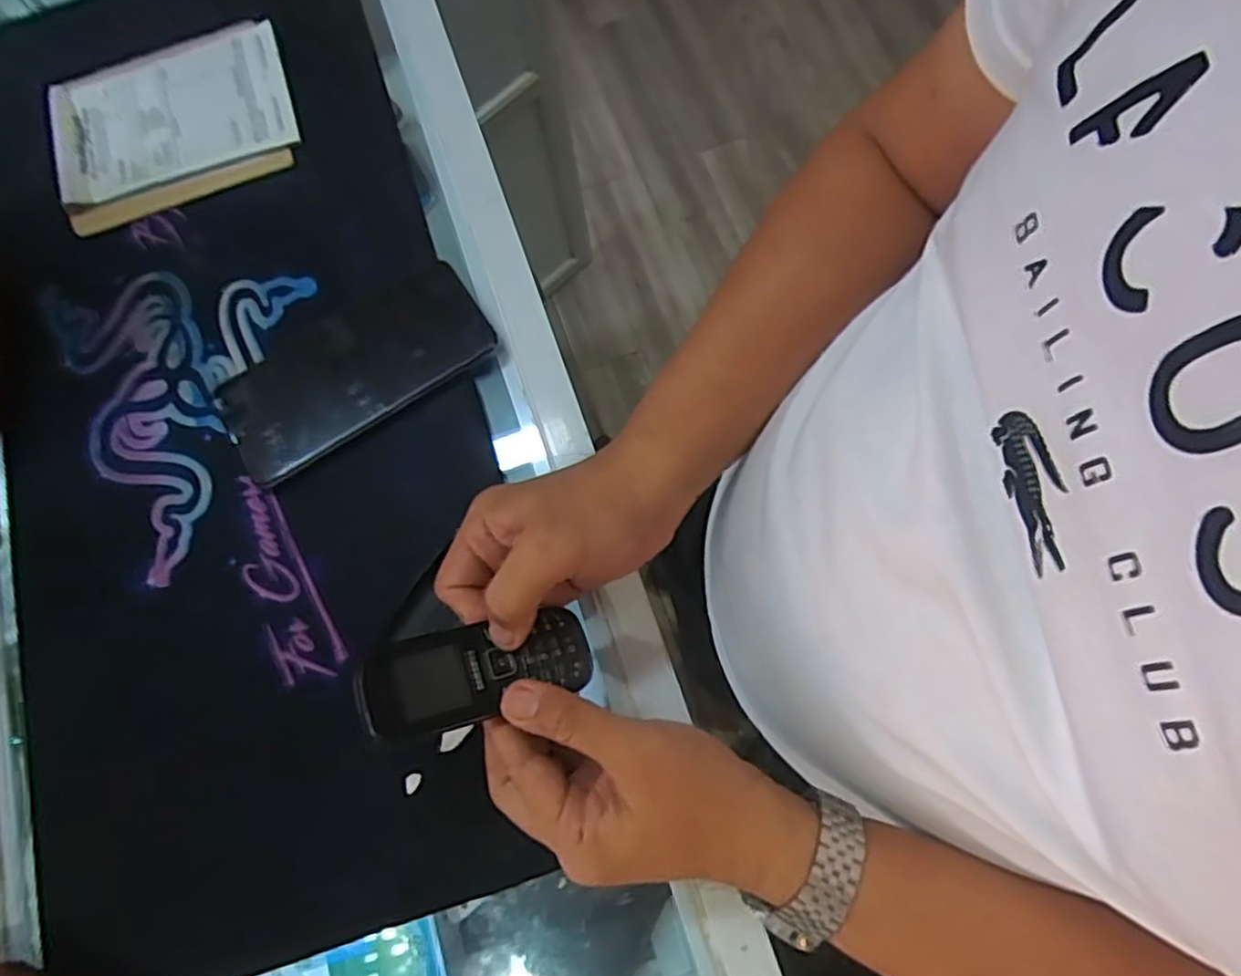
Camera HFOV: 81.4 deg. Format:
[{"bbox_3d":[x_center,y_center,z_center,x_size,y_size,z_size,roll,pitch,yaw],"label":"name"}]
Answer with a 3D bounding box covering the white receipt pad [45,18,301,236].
[{"bbox_3d":[-0.322,-0.269,0.518,0.167,0.007,0.137,-20,74,-2],"label":"white receipt pad"}]

